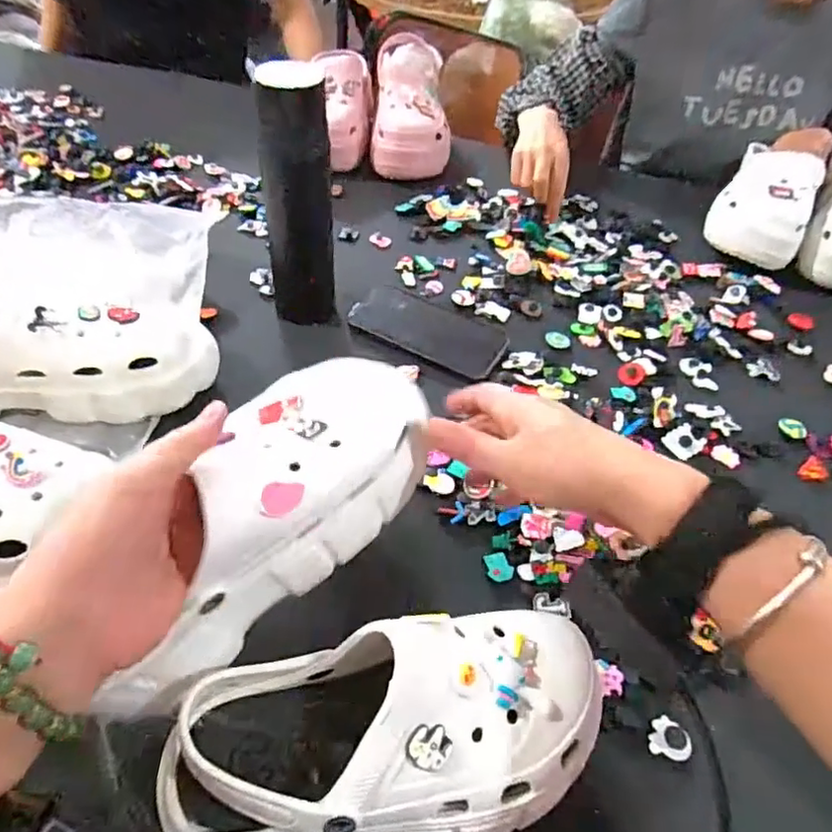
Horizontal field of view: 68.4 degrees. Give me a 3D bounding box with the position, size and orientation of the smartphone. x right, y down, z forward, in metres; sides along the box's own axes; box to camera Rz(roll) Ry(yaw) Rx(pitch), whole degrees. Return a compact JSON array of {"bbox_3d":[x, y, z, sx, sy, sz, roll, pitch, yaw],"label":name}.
[{"bbox_3d":[0.014,-0.092,0.647,0.162,0.009,0.076,24,50,16],"label":"smartphone"}]

